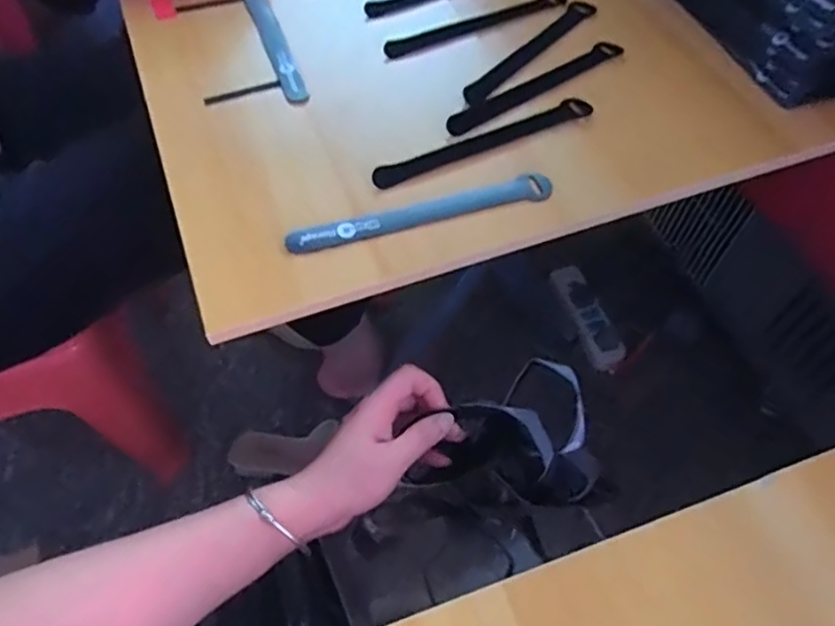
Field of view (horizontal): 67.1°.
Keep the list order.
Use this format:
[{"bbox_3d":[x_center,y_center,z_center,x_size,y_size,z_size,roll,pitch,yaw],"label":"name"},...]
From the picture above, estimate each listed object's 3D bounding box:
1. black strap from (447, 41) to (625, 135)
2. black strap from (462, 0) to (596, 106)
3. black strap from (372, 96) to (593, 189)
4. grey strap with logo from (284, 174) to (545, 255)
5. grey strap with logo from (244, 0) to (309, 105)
[{"bbox_3d":[0.105,-0.199,0.550,0.207,0.006,0.023,-34,64,-27],"label":"black strap"},{"bbox_3d":[0.108,-0.247,0.586,0.024,0.004,0.217,31,62,19],"label":"black strap"},{"bbox_3d":[0.055,-0.139,0.504,0.203,0.004,0.025,-24,60,-20],"label":"black strap"},{"bbox_3d":[0.005,-0.074,0.454,0.198,0.007,0.027,-17,58,-11],"label":"grey strap with logo"},{"bbox_3d":[-0.134,-0.254,0.577,0.022,0.009,0.201,-17,58,-11],"label":"grey strap with logo"}]

